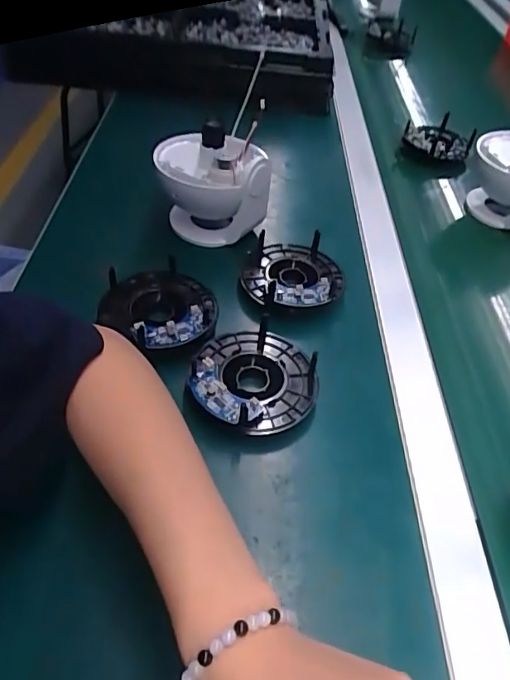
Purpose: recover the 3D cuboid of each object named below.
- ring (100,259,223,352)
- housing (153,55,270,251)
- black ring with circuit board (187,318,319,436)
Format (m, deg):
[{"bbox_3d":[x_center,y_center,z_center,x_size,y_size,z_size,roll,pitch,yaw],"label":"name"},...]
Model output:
[{"bbox_3d":[-0.085,-0.030,0.462,0.094,0.028,0.105,-33,59,-29],"label":"ring"},{"bbox_3d":[-0.047,-0.165,0.562,0.113,0.105,0.113,2,49,-4],"label":"housing"},{"bbox_3d":[-0.001,0.035,0.420,0.098,0.034,0.103,3,49,-3],"label":"black ring with circuit board"}]

